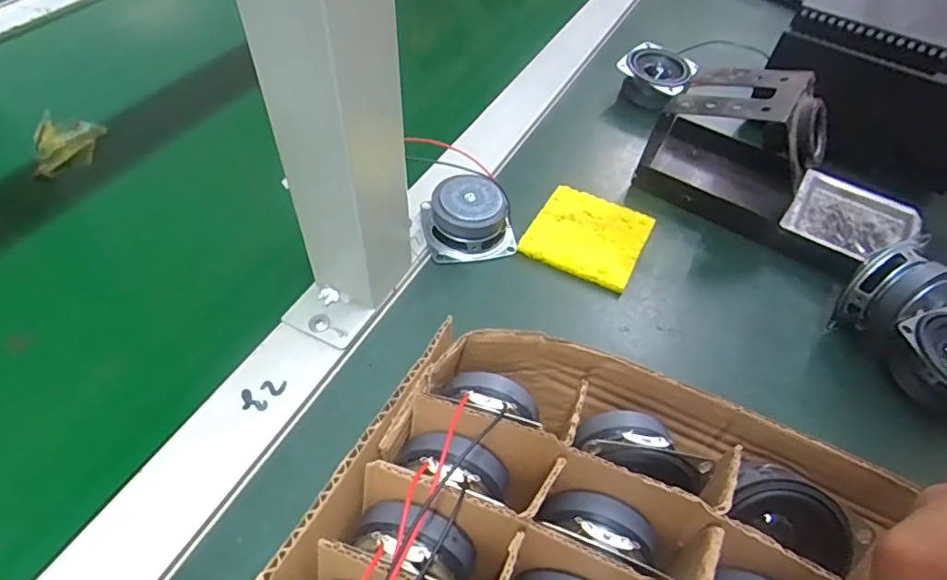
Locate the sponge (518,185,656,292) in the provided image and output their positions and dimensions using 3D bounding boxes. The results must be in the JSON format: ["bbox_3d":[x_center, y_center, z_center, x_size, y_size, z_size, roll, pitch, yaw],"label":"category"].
[{"bbox_3d":[0.070,-0.034,0.332,0.065,0.008,0.065,24,53,15],"label":"sponge"}]

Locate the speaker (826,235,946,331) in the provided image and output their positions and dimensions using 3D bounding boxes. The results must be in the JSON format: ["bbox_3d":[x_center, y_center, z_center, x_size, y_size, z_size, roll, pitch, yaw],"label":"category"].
[{"bbox_3d":[0.218,0.003,0.284,0.045,0.050,0.034,-24,57,-22],"label":"speaker"}]

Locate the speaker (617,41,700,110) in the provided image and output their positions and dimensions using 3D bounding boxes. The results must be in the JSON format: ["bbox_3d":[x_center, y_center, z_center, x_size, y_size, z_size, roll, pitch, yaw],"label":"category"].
[{"bbox_3d":[0.141,-0.165,0.428,0.053,0.030,0.059,29,55,18],"label":"speaker"}]

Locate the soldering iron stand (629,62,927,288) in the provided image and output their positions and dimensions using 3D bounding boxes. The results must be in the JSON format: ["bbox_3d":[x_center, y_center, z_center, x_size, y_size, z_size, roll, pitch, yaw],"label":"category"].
[{"bbox_3d":[0.191,-0.079,0.330,0.164,0.070,0.075,30,55,19],"label":"soldering iron stand"}]

